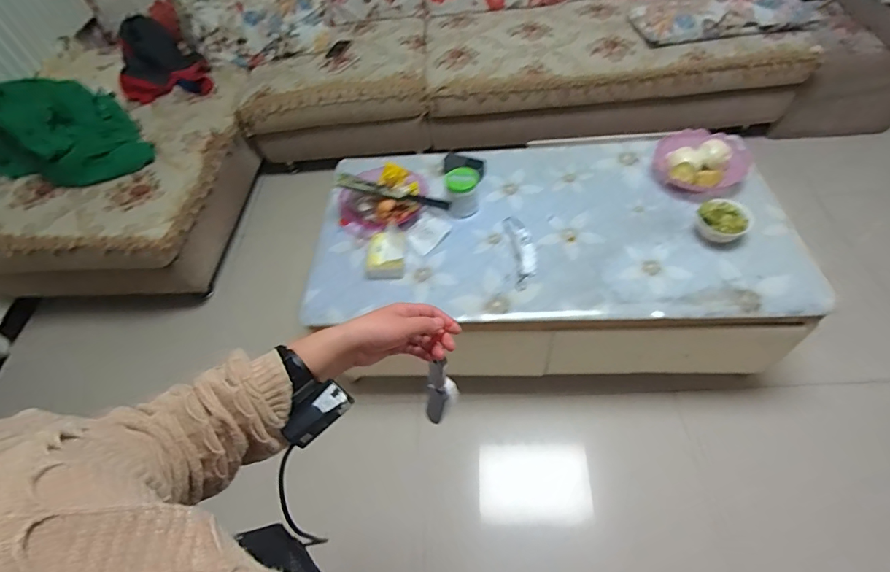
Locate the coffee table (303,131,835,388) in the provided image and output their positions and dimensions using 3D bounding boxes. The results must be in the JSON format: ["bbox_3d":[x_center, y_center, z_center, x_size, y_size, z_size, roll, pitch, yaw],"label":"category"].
[{"bbox_3d":[0.275,-0.129,1.345,1.252,0.367,0.705,-1,54,4],"label":"coffee table"}]

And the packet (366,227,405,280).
[{"bbox_3d":[-0.154,-0.082,1.174,0.097,0.056,0.132,-4,53,2],"label":"packet"}]

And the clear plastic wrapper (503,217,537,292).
[{"bbox_3d":[0.204,-0.093,1.181,0.065,0.006,0.246,-6,53,1],"label":"clear plastic wrapper"}]

